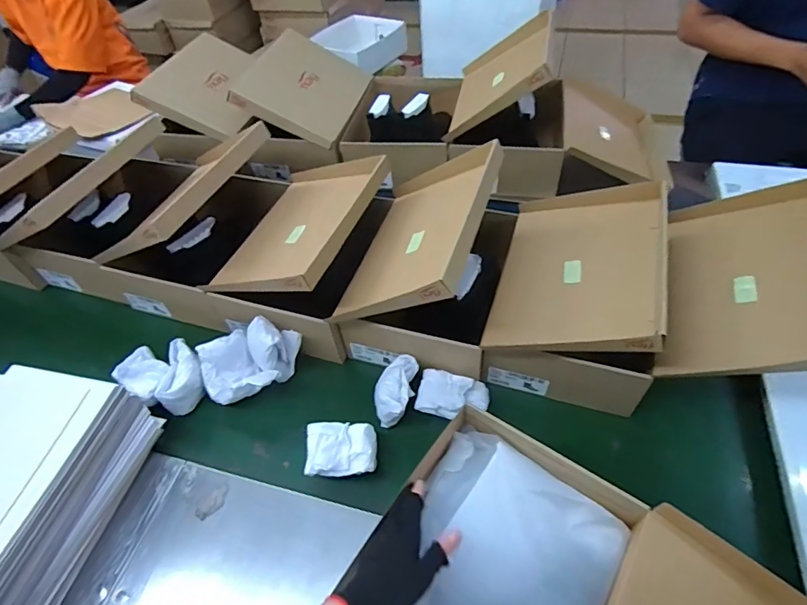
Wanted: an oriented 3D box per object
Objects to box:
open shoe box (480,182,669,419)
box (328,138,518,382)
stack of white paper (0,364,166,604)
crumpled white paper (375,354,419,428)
[{"bbox_3d":[0.293,-0.031,0.818,0.249,0.214,0.352,13,52,16],"label":"open shoe box"},{"bbox_3d":[0.047,-0.078,0.848,0.258,0.275,0.356,10,52,14],"label":"box"},{"bbox_3d":[-0.554,0.268,0.676,0.231,0.138,0.318,9,52,13],"label":"stack of white paper"},{"bbox_3d":[-0.014,0.148,0.801,0.067,0.067,0.109,9,52,13],"label":"crumpled white paper"}]

